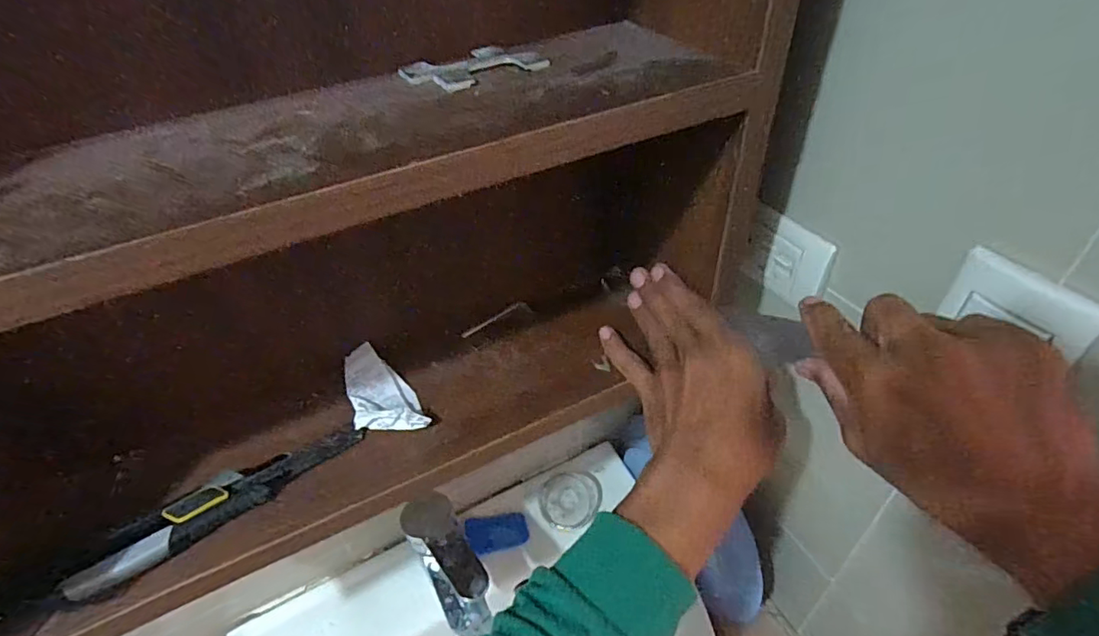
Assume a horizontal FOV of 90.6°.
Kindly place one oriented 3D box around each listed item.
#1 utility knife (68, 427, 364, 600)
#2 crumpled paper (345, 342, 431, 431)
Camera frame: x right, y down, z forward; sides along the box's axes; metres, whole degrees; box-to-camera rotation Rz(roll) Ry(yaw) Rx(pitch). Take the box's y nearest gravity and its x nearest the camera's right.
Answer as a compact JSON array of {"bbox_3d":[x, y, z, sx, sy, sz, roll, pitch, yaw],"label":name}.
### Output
[{"bbox_3d":[-0.205,0.111,0.345,0.168,0.029,0.025,-31,48,-27],"label":"utility knife"},{"bbox_3d":[-0.126,0.054,0.403,0.044,0.018,0.088,-22,45,-19],"label":"crumpled paper"}]

